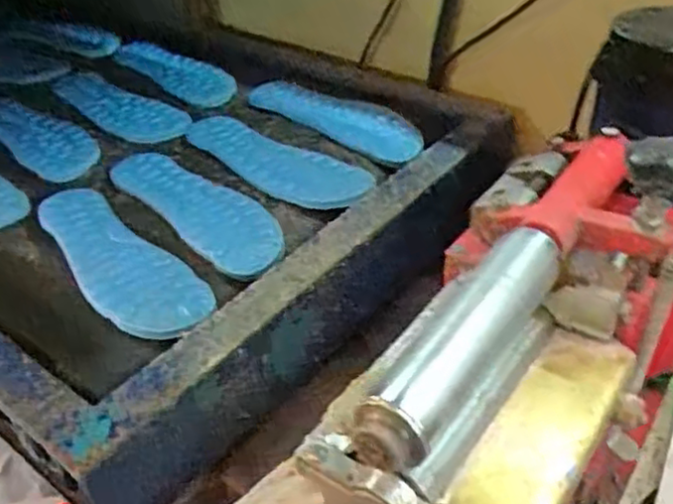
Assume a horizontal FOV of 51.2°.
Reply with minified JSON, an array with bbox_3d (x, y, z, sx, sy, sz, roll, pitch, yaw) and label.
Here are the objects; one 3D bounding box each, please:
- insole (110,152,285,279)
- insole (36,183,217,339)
[{"bbox_3d":[-0.142,-0.051,0.711,0.081,0.018,0.253,-33,46,-29],"label":"insole"},{"bbox_3d":[-0.206,0.005,0.649,0.082,0.019,0.250,-31,45,-28],"label":"insole"}]

